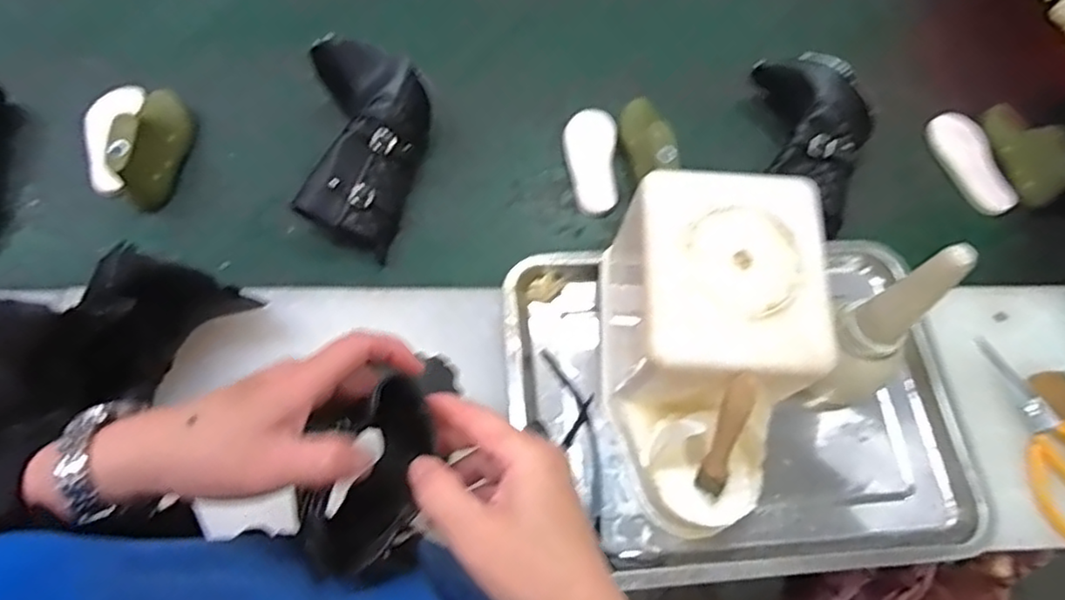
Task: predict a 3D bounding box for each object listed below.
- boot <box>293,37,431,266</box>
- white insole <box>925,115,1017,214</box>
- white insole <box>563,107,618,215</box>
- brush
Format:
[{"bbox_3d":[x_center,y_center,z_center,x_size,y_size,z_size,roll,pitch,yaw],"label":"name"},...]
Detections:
[{"bbox_3d":[-0.176,-0.155,0.685,0.123,0.087,0.214,3,67,-2],"label":"boot"},{"bbox_3d":[0.506,-0.161,0.758,0.057,0.017,0.135,-12,68,-8],"label":"white insole"},{"bbox_3d":[0.065,-0.158,0.737,0.057,0.015,0.131,4,67,-2],"label":"white insole"},{"bbox_3d":[0.137,0.100,0.464,0.018,0.119,0.012,4,38,-1],"label":"brush"}]

